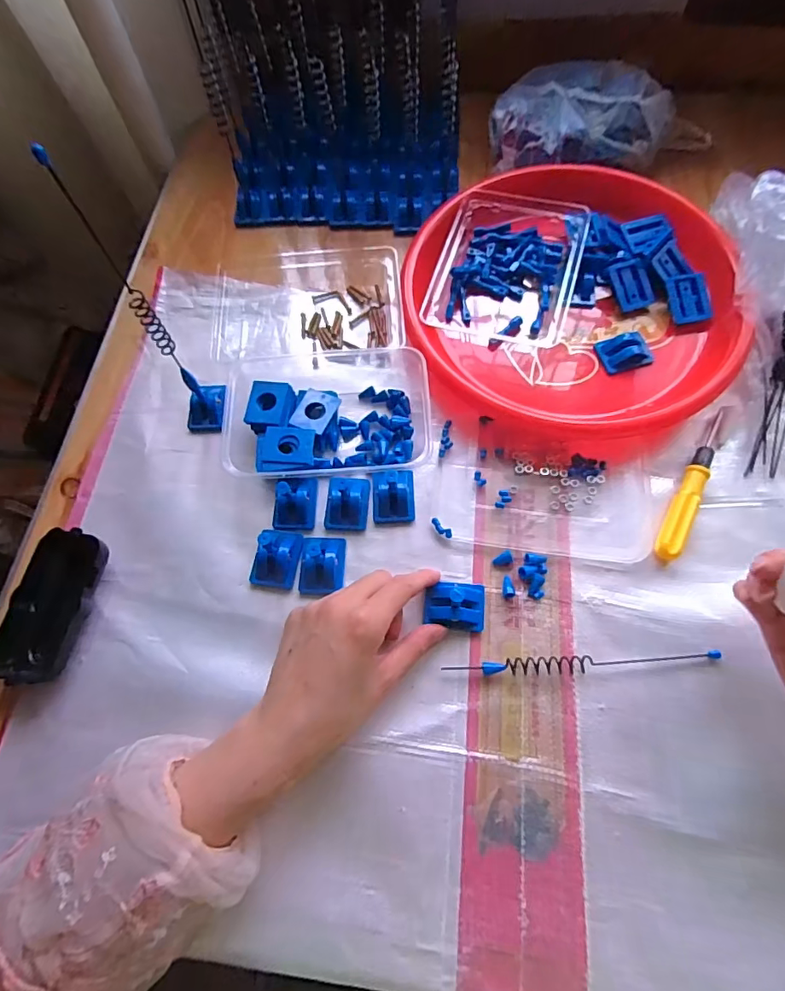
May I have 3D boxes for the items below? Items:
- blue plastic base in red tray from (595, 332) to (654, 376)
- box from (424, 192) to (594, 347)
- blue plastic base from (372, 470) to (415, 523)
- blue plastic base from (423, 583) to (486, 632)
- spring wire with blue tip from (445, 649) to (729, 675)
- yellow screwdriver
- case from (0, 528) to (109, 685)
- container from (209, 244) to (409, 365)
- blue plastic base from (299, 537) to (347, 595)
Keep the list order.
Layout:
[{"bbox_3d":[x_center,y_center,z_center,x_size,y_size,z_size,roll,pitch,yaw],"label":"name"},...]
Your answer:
[{"bbox_3d":[0.206,-0.128,0.427,0.044,0.014,0.030,-16,67,-4],"label":"blue plastic base in red tray"},{"bbox_3d":[0.110,-0.215,0.457,0.123,0.032,0.156,15,69,9],"label":"box"},{"bbox_3d":[0.000,-0.002,0.392,0.034,0.017,0.043,-3,67,2],"label":"blue plastic base"},{"bbox_3d":[0.046,0.081,0.358,0.044,0.014,0.034,3,68,4],"label":"blue plastic base"},{"bbox_3d":[0.135,0.119,0.342,0.187,0.007,0.013,-2,67,2],"label":"spring wire with blue tip"},{"bbox_3d":[0.236,-0.011,0.380,0.016,0.014,0.142,28,71,13],"label":"yellow screwdriver"},{"bbox_3d":[-0.252,0.082,0.360,0.049,0.026,0.107,12,68,8],"label":"case"},{"bbox_3d":[-0.080,-0.191,0.463,0.178,0.030,0.129,0,67,3],"label":"container"},{"bbox_3d":[-0.055,0.052,0.371,0.034,0.021,0.043,1,67,3],"label":"blue plastic base"}]

